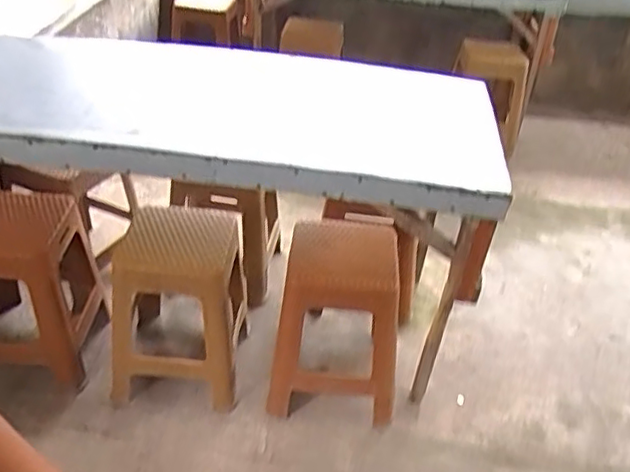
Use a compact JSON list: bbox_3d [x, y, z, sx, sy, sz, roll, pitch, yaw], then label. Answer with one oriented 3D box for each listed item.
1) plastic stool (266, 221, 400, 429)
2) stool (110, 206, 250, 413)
[{"bbox_3d":[0.069,0.241,1.801,0.339,0.561,0.349,7,36,2],"label":"plastic stool"},{"bbox_3d":[-0.399,0.209,1.844,0.358,0.471,0.444,3,36,-3],"label":"stool"}]

